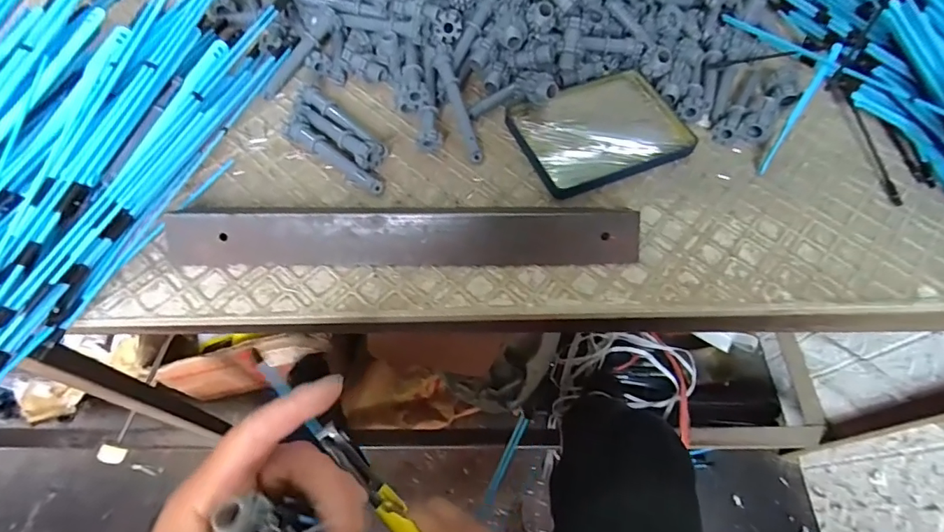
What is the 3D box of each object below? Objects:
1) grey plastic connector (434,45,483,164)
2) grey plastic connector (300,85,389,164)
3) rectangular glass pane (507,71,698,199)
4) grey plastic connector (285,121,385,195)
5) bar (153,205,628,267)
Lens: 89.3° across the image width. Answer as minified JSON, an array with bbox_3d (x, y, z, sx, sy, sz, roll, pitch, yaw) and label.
[{"bbox_3d":[-0.010,-0.126,0.378,0.015,0.013,0.094,-16,83,-10],"label":"grey plastic connector"},{"bbox_3d":[-0.101,-0.115,0.381,0.092,0.018,0.015,38,67,17],"label":"grey plastic connector"},{"bbox_3d":[0.101,-0.111,0.384,0.130,0.010,0.098,-22,64,-13],"label":"rectangular glass pane"},{"bbox_3d":[-0.104,-0.083,0.365,0.091,0.015,0.017,32,65,15],"label":"grey plastic connector"},{"bbox_3d":[-0.045,-0.029,0.328,0.309,0.030,0.048,0,62,-2],"label":"bar"}]

